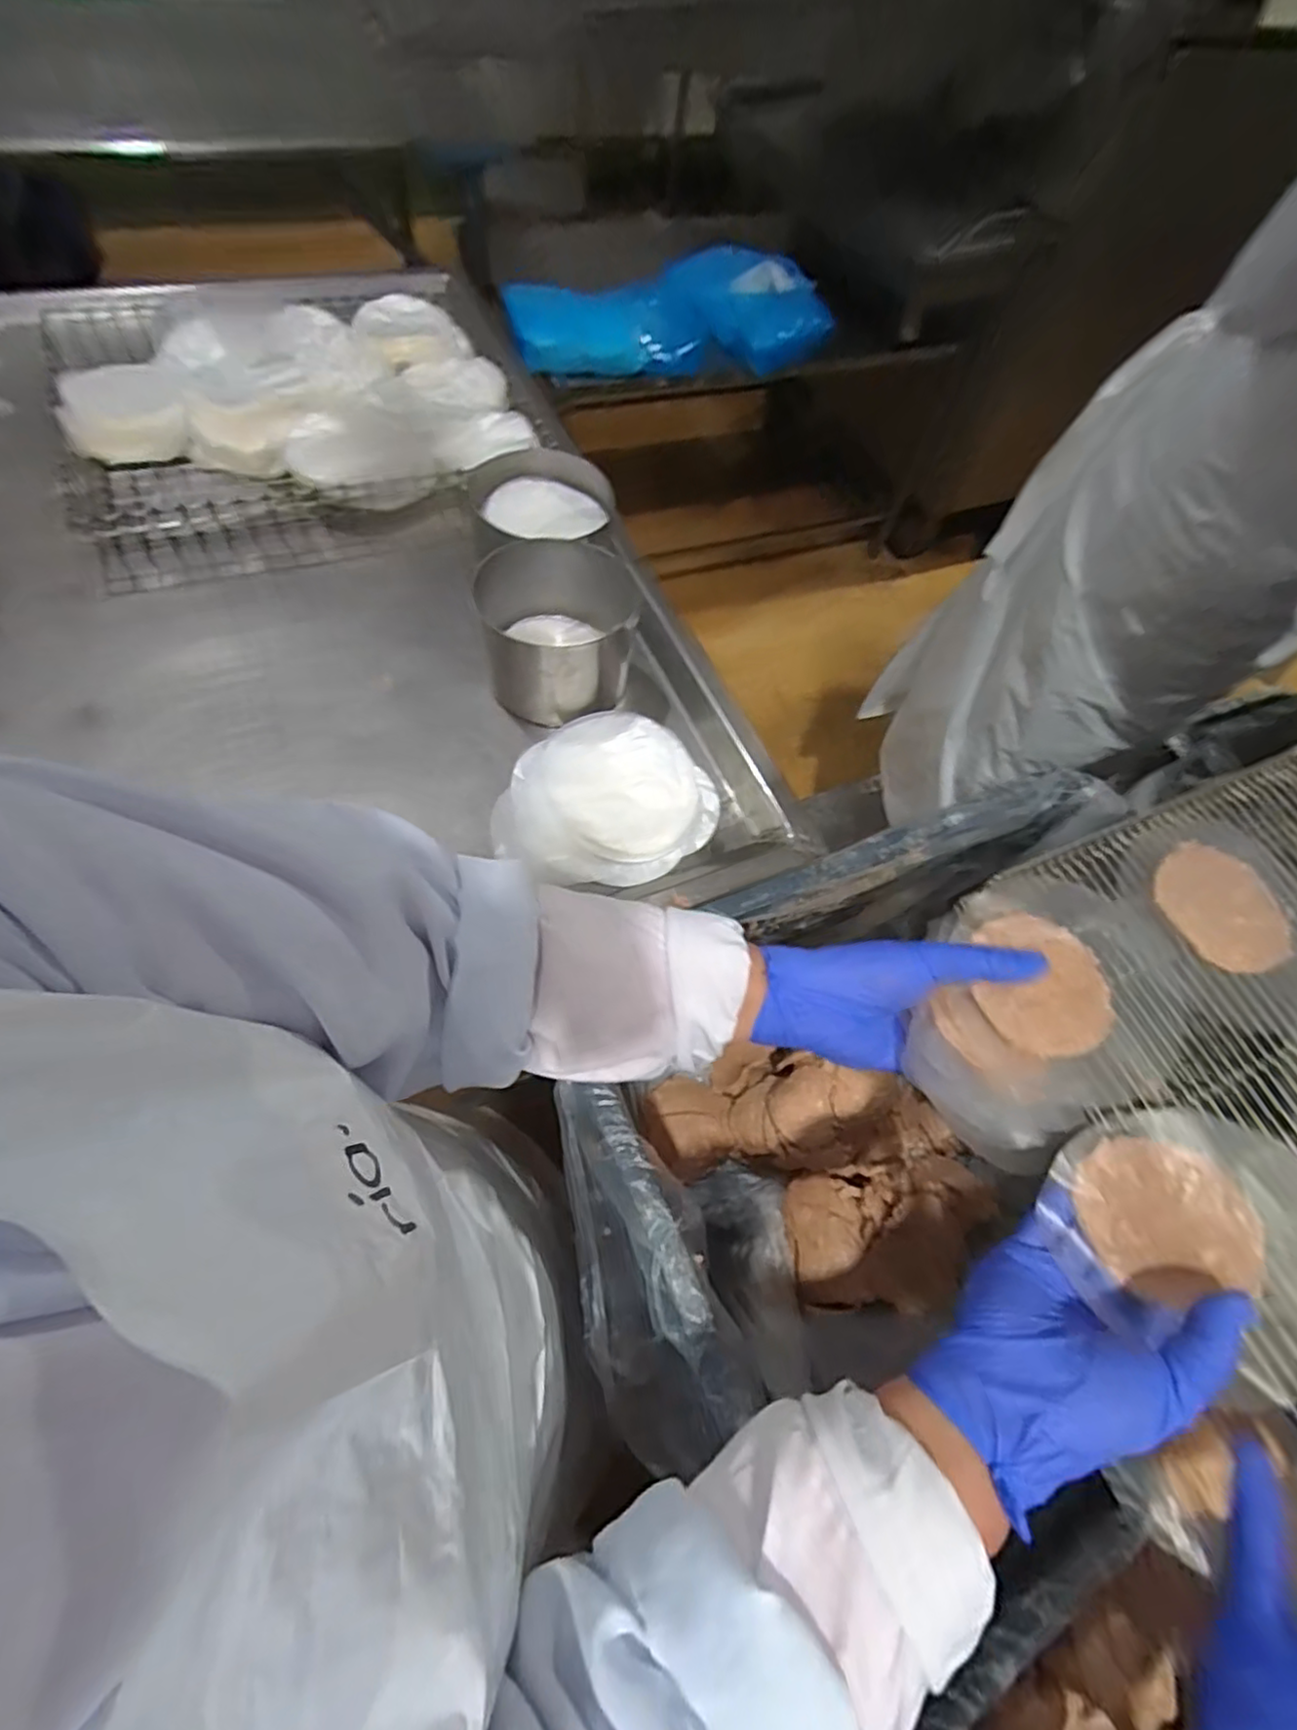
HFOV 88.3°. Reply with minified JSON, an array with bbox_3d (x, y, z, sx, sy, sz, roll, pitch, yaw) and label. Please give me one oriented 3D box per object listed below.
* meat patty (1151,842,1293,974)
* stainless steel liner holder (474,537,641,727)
[{"bbox_3d":[0.327,0.023,0.379,0.069,0.007,0.074,2,61,-5],"label":"meat patty"},{"bbox_3d":[-0.081,-0.225,0.655,0.153,0.099,0.141,-10,63,-11],"label":"stainless steel liner holder"}]

